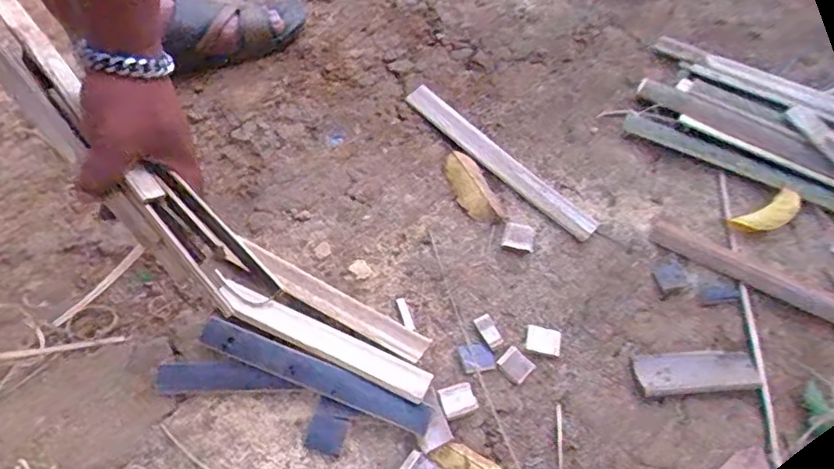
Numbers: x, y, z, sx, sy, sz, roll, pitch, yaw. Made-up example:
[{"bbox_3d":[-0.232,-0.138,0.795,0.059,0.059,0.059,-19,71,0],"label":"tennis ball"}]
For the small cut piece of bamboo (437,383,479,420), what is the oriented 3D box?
[{"bbox_3d":[0.034,0.137,0.462,0.029,0.015,0.025,-16,59,-12],"label":"small cut piece of bamboo"}]

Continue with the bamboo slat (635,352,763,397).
[{"bbox_3d":[0.248,0.122,0.493,0.108,0.011,0.036,-3,57,-3],"label":"bamboo slat"}]

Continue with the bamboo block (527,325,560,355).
[{"bbox_3d":[0.115,0.097,0.511,0.030,0.005,0.025,8,57,4],"label":"bamboo block"}]

